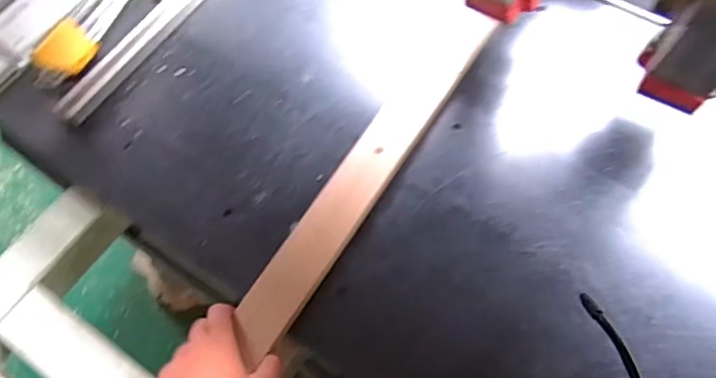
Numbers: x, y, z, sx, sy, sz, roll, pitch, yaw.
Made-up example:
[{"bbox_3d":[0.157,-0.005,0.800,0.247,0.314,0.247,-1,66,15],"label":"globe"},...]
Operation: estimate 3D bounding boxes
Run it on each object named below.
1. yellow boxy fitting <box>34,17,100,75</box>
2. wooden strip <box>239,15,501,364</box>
[{"bbox_3d":[-0.352,-0.168,0.684,0.048,0.027,0.069,26,68,15],"label":"yellow boxy fitting"},{"bbox_3d":[0.017,-0.027,0.600,0.054,0.011,0.439,31,69,17],"label":"wooden strip"}]

